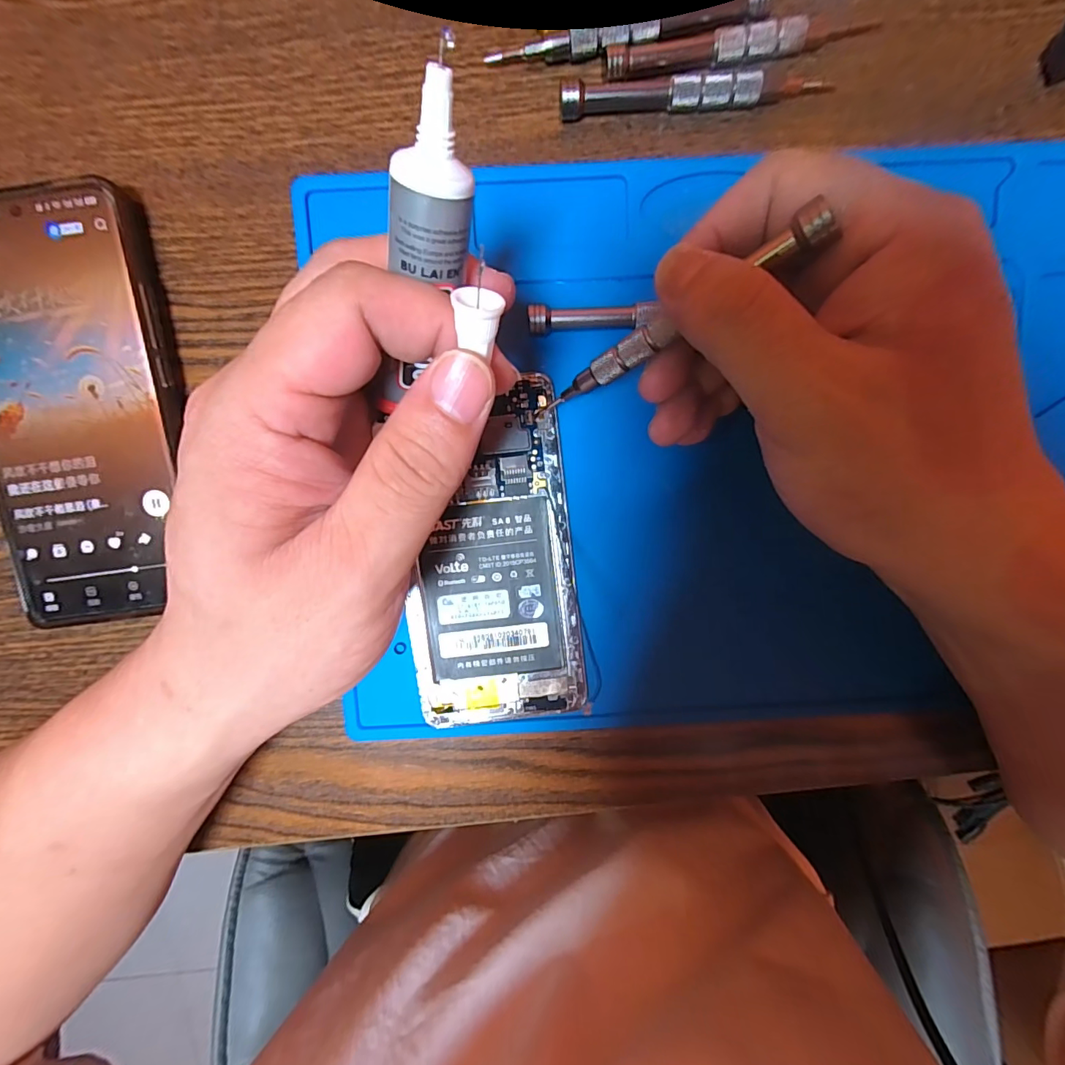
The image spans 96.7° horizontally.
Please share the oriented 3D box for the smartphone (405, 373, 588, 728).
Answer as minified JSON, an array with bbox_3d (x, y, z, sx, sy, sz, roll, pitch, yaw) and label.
[{"bbox_3d":[-0.018,0.013,0.197,0.069,0.011,0.136,-7,97,0],"label":"smartphone"}]

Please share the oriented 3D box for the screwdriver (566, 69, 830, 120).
[{"bbox_3d":[0.062,-0.163,0.177,0.102,0.012,0.009,-5,97,0],"label":"screwdriver"}]

